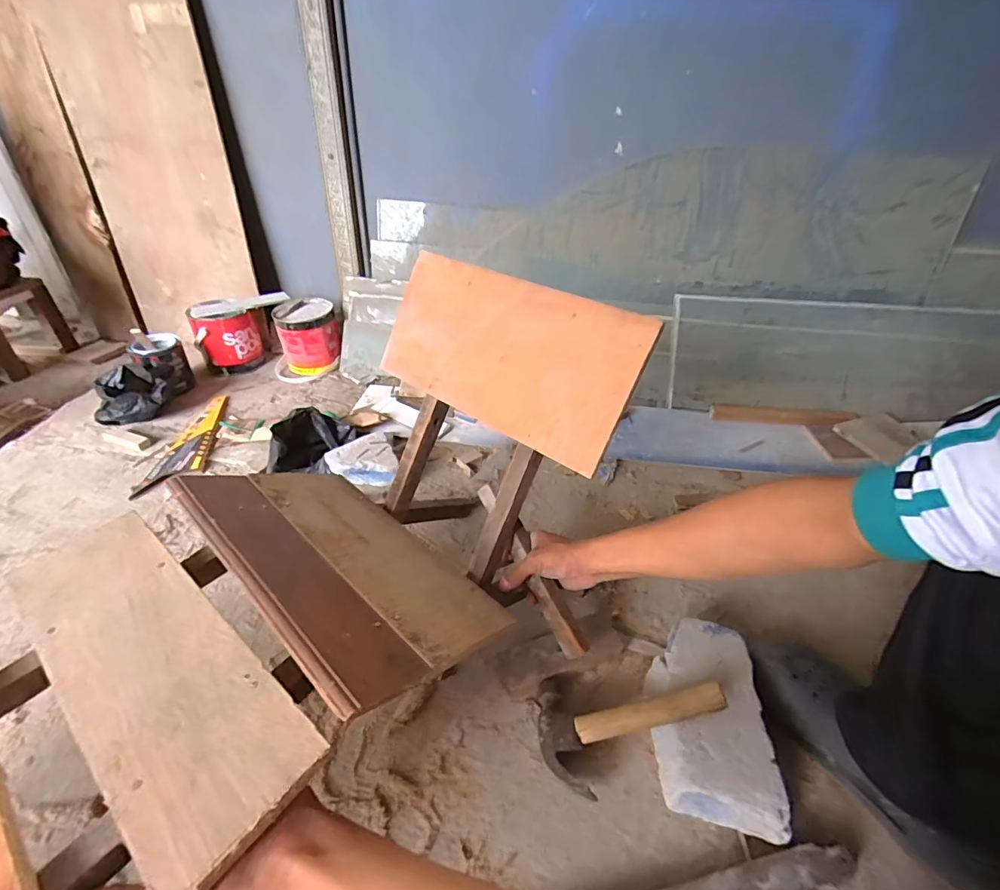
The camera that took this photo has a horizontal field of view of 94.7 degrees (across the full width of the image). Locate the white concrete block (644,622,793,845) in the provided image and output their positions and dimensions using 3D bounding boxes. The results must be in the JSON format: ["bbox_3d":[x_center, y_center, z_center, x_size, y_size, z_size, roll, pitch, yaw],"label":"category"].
[{"bbox_3d":[0.247,0.330,0.559,0.116,0.078,0.209,6,37,4],"label":"white concrete block"}]

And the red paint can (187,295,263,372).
[{"bbox_3d":[-0.739,-0.293,1.257,0.154,0.176,0.126,-18,41,-26],"label":"red paint can"}]

